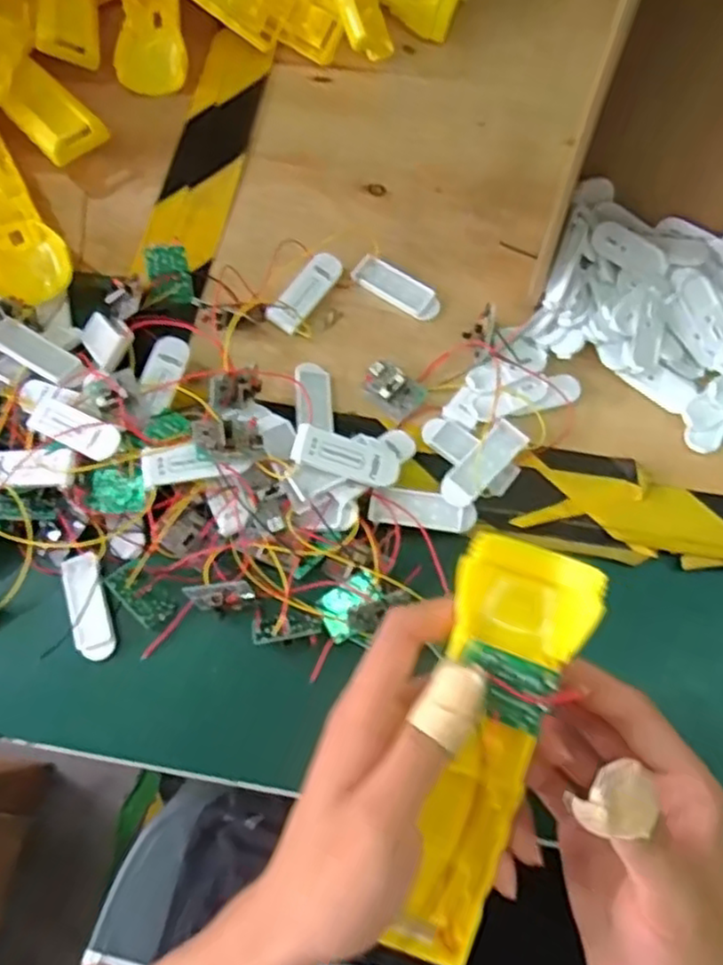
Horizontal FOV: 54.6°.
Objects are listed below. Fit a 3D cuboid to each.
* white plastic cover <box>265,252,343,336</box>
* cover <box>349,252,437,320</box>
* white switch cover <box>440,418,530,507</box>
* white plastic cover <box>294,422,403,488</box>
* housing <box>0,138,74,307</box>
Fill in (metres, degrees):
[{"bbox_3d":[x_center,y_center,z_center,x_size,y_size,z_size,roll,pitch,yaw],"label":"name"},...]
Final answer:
[{"bbox_3d":[-0.034,-0.118,0.437,0.020,0.010,0.058,34,74,12],"label":"white plastic cover"},{"bbox_3d":[0.023,-0.122,0.440,0.058,0.005,0.022,32,73,11],"label":"cover"},{"bbox_3d":[0.068,-0.010,0.393,0.020,0.012,0.057,39,75,13],"label":"white switch cover"},{"bbox_3d":[-0.008,-0.015,0.378,0.058,0.009,0.025,15,70,-14],"label":"white plastic cover"},{"bbox_3d":[-0.237,-0.178,0.458,0.049,0.021,0.157,-29,72,-10],"label":"housing"}]

